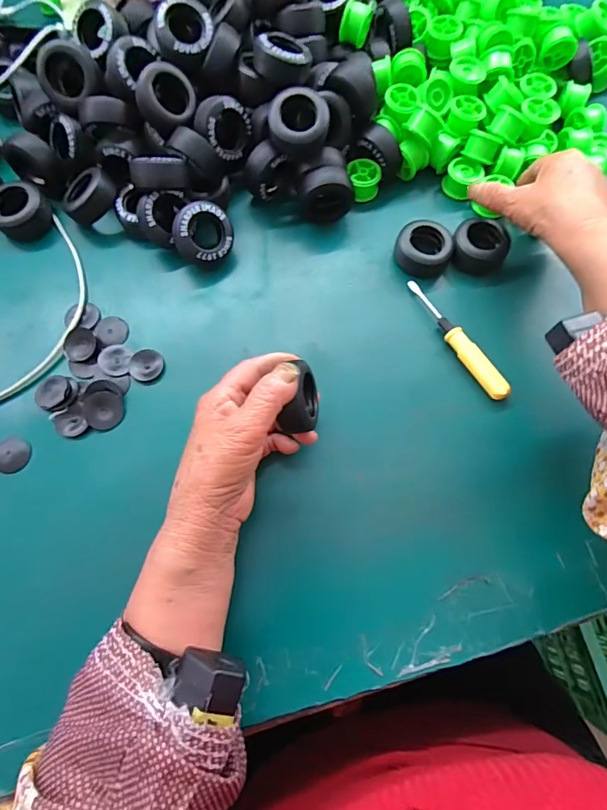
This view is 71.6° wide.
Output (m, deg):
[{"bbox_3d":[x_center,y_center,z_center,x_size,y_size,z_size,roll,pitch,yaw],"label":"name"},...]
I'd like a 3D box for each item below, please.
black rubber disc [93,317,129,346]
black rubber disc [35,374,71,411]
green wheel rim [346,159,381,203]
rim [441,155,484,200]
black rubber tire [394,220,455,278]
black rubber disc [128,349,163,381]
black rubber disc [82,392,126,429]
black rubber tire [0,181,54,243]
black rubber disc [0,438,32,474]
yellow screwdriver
[{"bbox_3d":[-0.160,-0.062,0.350,0.025,0.005,0.029,-13,72,-6],"label":"black rubber disc"},{"bbox_3d":[-0.195,-0.011,0.328,0.026,0.004,0.029,-16,72,-7],"label":"black rubber disc"},{"bbox_3d":[0.058,-0.214,0.405,0.032,0.021,0.037,6,71,0],"label":"green wheel rim"},{"bbox_3d":[0.155,-0.222,0.410,0.033,0.020,0.029,20,72,5],"label":"rim"},{"bbox_3d":[0.110,-0.141,0.381,0.049,0.022,0.044,-8,72,-5],"label":"black rubber tire"},{"bbox_3d":[-0.128,-0.033,0.343,0.026,0.004,0.028,1,71,-2],"label":"black rubber disc"},{"bbox_3d":[-0.155,0.004,0.326,0.029,0.004,0.029,1,86,-13],"label":"black rubber disc"},{"bbox_3d":[-0.254,-0.173,0.380,0.047,0.032,0.044,-38,76,-13],"label":"black rubber tire"},{"bbox_3d":[-0.218,0.037,0.312,0.025,0.004,0.025,1,71,-2],"label":"black rubber disc"},{"bbox_3d":[0.127,-0.057,0.353,0.015,0.016,0.124,-30,75,-11],"label":"yellow screwdriver"}]

